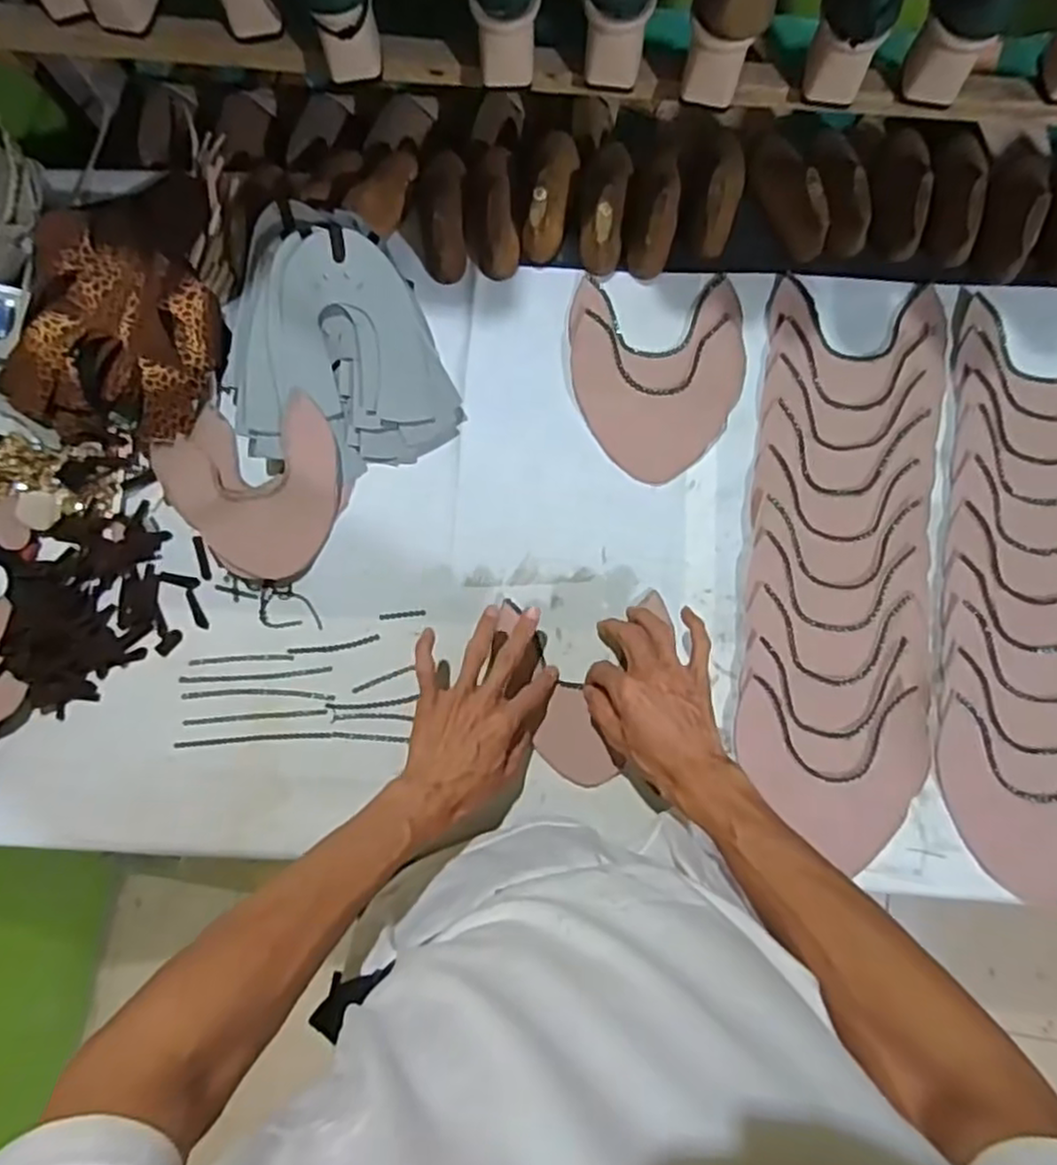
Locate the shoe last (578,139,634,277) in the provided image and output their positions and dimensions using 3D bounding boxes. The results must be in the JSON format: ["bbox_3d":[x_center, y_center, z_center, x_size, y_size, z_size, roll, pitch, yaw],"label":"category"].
[{"bbox_3d":[0.074,-0.377,0.695,0.047,0.054,0.137,8,82,5],"label":"shoe last"}]

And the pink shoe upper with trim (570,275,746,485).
[{"bbox_3d":[0.126,-0.199,0.689,0.162,0.004,0.195,0,81,3],"label":"pink shoe upper with trim"}]

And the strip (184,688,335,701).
[{"bbox_3d":[-0.252,0.105,0.664,0.140,0.004,0.011,0,64,1],"label":"strip"}]

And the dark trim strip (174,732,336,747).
[{"bbox_3d":[-0.253,0.144,0.652,0.143,0.012,0.007,-4,81,3],"label":"dark trim strip"}]

